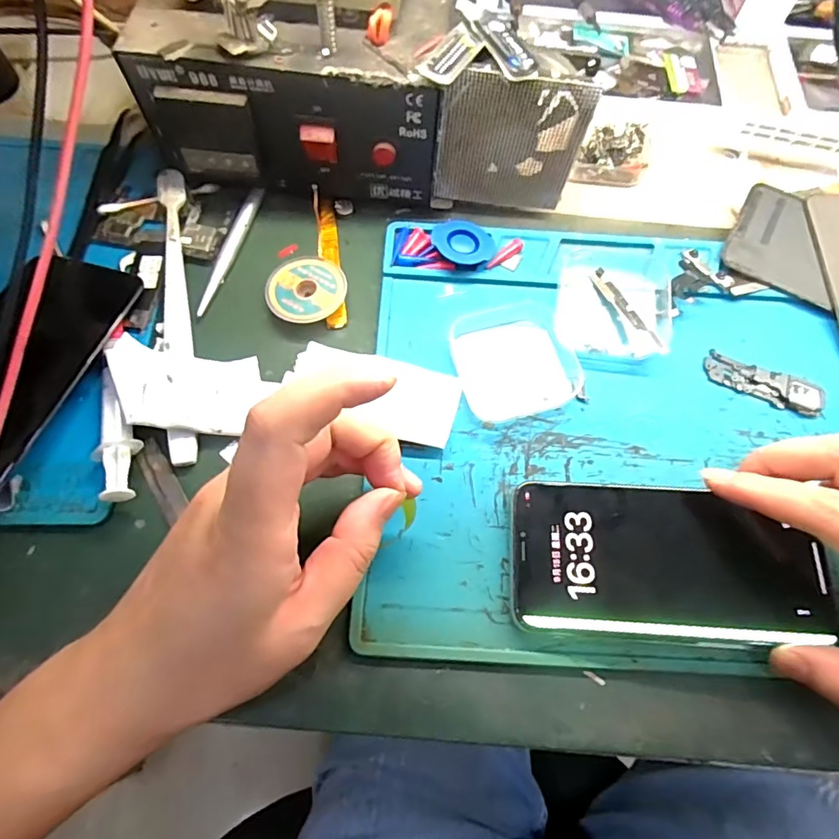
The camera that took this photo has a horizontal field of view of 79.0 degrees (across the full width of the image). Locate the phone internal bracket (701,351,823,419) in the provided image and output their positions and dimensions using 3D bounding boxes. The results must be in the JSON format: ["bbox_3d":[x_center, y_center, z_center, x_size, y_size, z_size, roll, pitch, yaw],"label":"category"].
[{"bbox_3d":[0.193,-0.020,0.285,0.063,0.004,0.021,22,70,6],"label":"phone internal bracket"}]

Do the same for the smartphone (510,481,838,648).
[{"bbox_3d":[0.112,0.066,0.234,0.137,0.009,0.067,6,69,5],"label":"smartphone"}]

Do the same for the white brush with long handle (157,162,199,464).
[{"bbox_3d":[-0.135,-0.064,0.282,0.014,0.013,0.180,-9,70,-6],"label":"white brush with long handle"}]

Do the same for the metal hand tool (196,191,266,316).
[{"bbox_3d":[-0.115,-0.102,0.307,0.008,0.005,0.093,15,69,4],"label":"metal hand tool"}]

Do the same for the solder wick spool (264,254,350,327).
[{"bbox_3d":[-0.065,-0.075,0.295,0.044,0.010,0.039,-18,71,-9],"label":"solder wick spool"}]

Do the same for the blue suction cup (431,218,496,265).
[{"bbox_3d":[0.026,-0.106,0.307,0.036,0.012,0.033,1,69,-2],"label":"blue suction cup"}]

